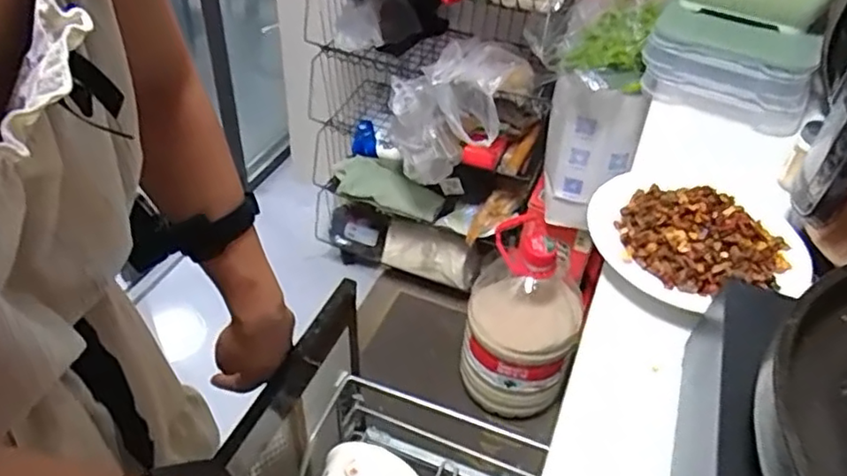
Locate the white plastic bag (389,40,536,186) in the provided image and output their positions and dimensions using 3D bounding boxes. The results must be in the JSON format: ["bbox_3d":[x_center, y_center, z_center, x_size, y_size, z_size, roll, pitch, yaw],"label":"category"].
[{"bbox_3d":[0.065,-0.225,1.202,0.245,0.257,0.131,5,42,-1],"label":"white plastic bag"}]

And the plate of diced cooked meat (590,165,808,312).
[{"bbox_3d":[0.263,-0.005,0.618,0.204,0.055,0.168,31,47,25],"label":"plate of diced cooked meat"}]

